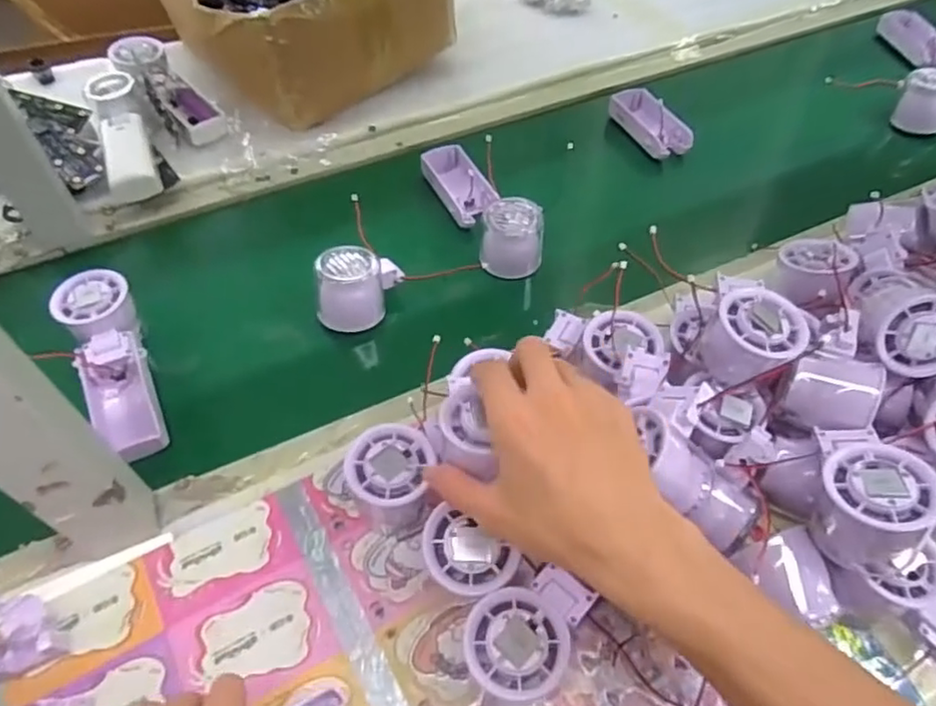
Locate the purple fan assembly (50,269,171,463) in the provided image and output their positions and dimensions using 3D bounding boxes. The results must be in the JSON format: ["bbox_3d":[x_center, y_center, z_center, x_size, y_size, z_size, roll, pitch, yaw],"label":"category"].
[{"bbox_3d":[-0.281,0.010,0.517,0.054,0.043,0.174,-23,69,-16],"label":"purple fan assembly"}]

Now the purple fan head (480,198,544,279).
[{"bbox_3d":[0.042,-0.109,0.613,0.058,0.049,0.060,2,52,0],"label":"purple fan head"}]

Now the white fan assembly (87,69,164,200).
[{"bbox_3d":[-0.357,-0.223,0.676,0.049,0.060,0.163,-19,55,-13],"label":"white fan assembly"}]

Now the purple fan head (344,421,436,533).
[{"bbox_3d":[-0.051,0.086,0.441,0.054,0.054,0.057,6,52,3],"label":"purple fan head"}]

